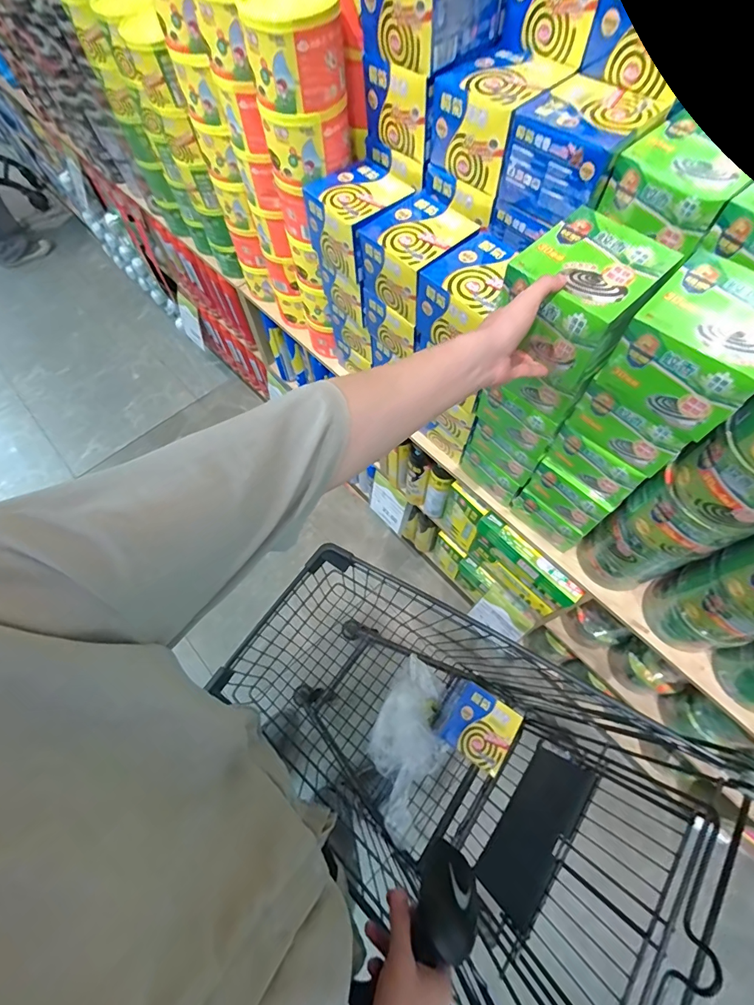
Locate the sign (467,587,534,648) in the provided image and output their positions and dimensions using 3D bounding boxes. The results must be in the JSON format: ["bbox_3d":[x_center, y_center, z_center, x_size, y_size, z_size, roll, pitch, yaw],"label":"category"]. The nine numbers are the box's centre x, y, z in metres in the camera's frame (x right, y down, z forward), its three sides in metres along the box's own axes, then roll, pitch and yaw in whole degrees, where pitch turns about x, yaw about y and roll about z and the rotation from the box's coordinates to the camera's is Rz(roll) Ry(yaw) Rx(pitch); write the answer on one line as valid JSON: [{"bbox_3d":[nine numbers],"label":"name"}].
[{"bbox_3d":[0.351,0.342,1.216,0.149,0.160,0.016,43,42,19],"label":"sign"}]

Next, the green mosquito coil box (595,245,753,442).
[{"bbox_3d":[0.354,-0.170,0.463,0.130,0.112,0.131,40,71,20],"label":"green mosquito coil box"}]

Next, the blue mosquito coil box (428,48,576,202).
[{"bbox_3d":[0.169,-0.549,0.612,0.124,0.115,0.137,-35,67,-15],"label":"blue mosquito coil box"}]

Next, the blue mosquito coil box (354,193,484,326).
[{"bbox_3d":[0.067,-0.404,0.697,0.144,0.114,0.143,-36,67,-15],"label":"blue mosquito coil box"}]

